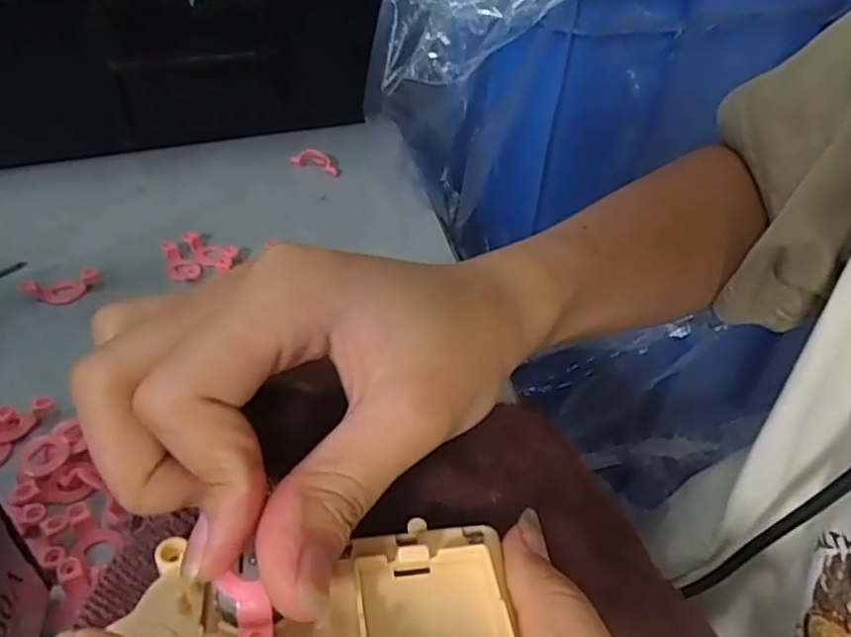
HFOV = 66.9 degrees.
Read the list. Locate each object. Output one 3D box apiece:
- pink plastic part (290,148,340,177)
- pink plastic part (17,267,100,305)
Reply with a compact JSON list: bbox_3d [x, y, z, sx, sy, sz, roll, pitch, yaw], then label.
[{"bbox_3d":[-0.072,-0.104,0.428,0.035,0.014,0.010,17,42,15],"label":"pink plastic part"},{"bbox_3d":[-0.180,-0.015,0.319,0.034,0.015,0.011,-22,47,-28],"label":"pink plastic part"}]

